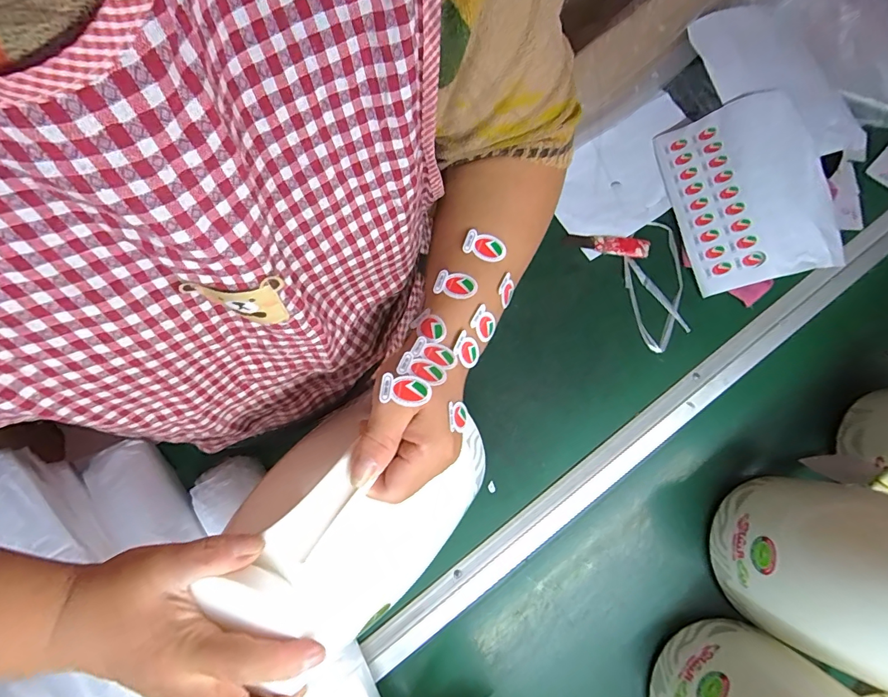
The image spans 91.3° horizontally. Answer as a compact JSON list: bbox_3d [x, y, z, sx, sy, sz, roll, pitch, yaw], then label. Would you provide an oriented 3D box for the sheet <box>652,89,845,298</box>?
[{"bbox_3d":[0.379,-0.196,0.538,0.168,0.060,0.234,-10,78,-1],"label":"sheet"}]

